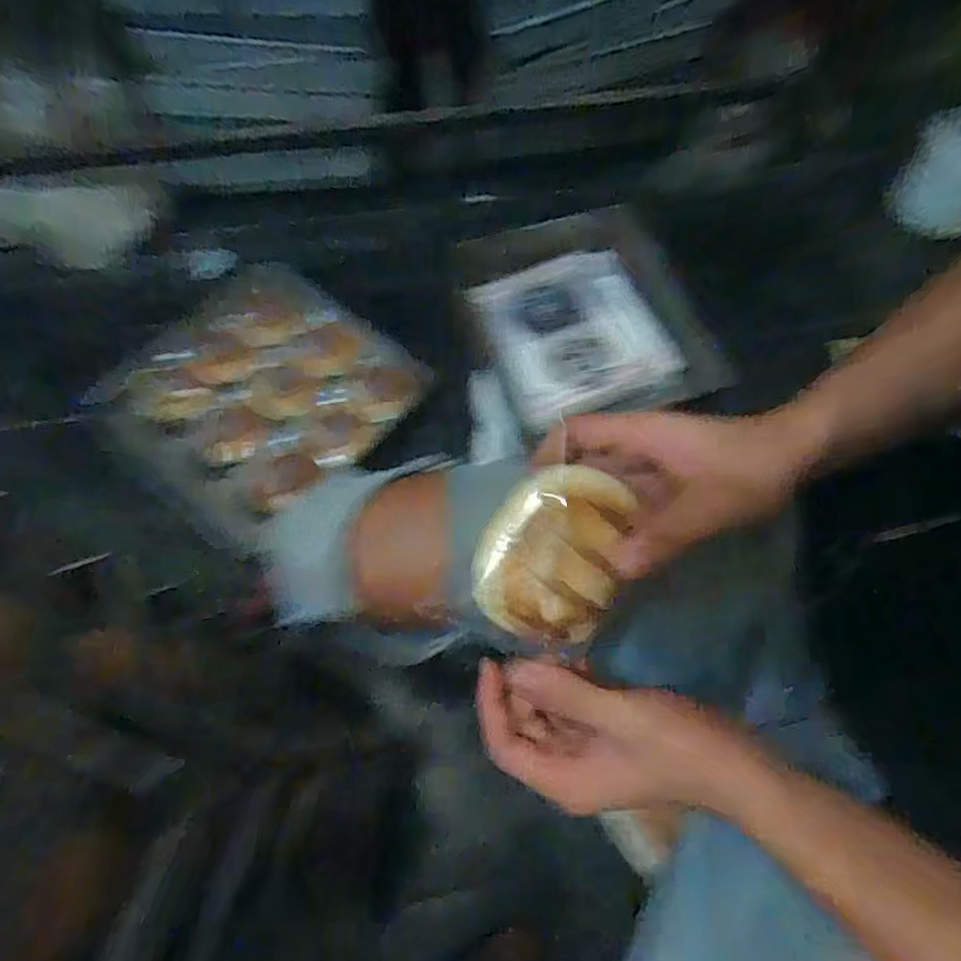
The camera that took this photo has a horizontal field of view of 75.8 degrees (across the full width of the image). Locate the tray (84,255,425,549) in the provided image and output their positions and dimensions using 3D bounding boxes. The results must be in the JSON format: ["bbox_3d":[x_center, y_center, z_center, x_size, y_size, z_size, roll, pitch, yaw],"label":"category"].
[{"bbox_3d":[-0.409,-0.168,1.084,0.467,0.061,0.435,35,71,13],"label":"tray"}]

